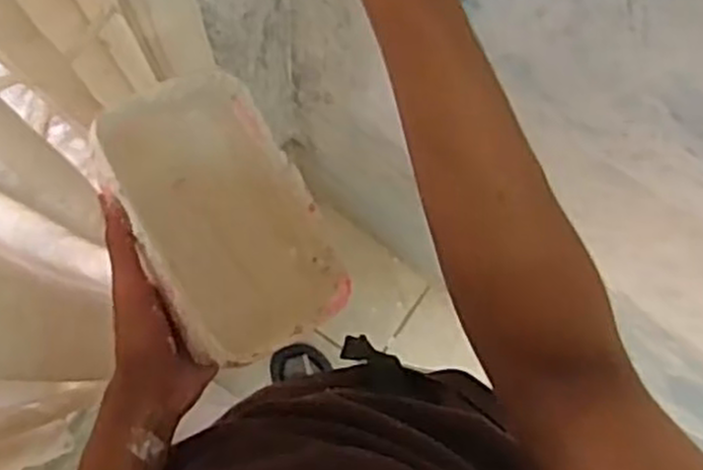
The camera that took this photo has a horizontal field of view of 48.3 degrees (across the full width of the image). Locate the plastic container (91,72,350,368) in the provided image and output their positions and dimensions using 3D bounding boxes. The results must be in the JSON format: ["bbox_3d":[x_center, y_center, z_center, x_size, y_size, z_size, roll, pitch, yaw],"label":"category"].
[{"bbox_3d":[-0.086,-0.010,0.534,0.114,0.087,0.181,-25,86,-8],"label":"plastic container"}]

